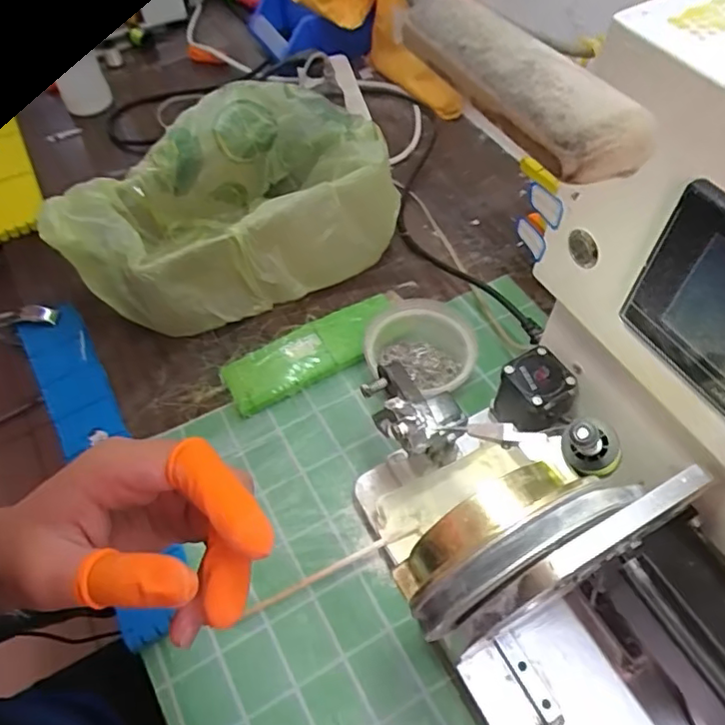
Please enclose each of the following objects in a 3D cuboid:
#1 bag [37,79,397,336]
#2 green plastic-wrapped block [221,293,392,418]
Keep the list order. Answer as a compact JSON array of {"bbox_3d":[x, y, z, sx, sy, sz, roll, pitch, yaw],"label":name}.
[{"bbox_3d":[-0.145,-0.158,0.600,0.320,0.113,0.212,-25,60,-14],"label":"bag"},{"bbox_3d":[-0.046,-0.013,0.559,0.178,0.016,0.061,-28,58,-16],"label":"green plastic-wrapped block"}]

